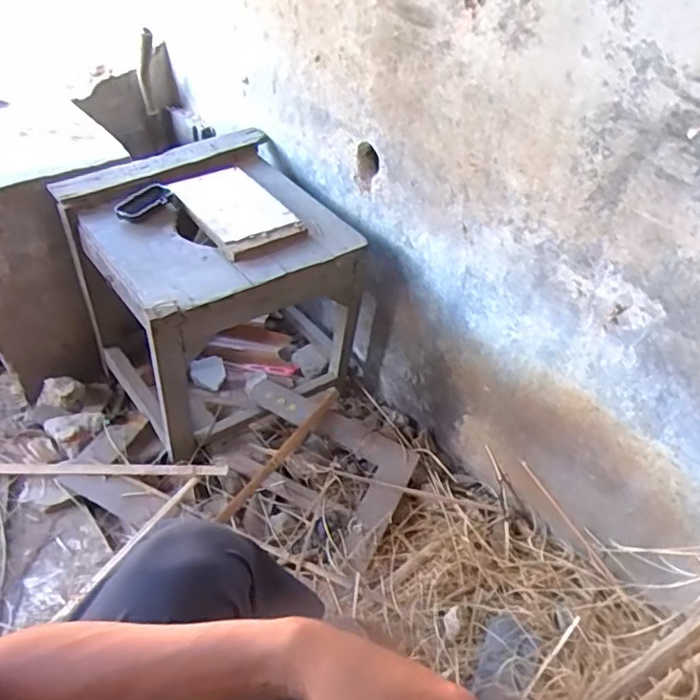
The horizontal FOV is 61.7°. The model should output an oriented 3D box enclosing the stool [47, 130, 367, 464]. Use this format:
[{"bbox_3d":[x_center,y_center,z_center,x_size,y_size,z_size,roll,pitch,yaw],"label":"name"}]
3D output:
[{"bbox_3d":[-0.263,-0.104,1.212,0.445,0.448,0.433,-28,52,-27],"label":"stool"}]

